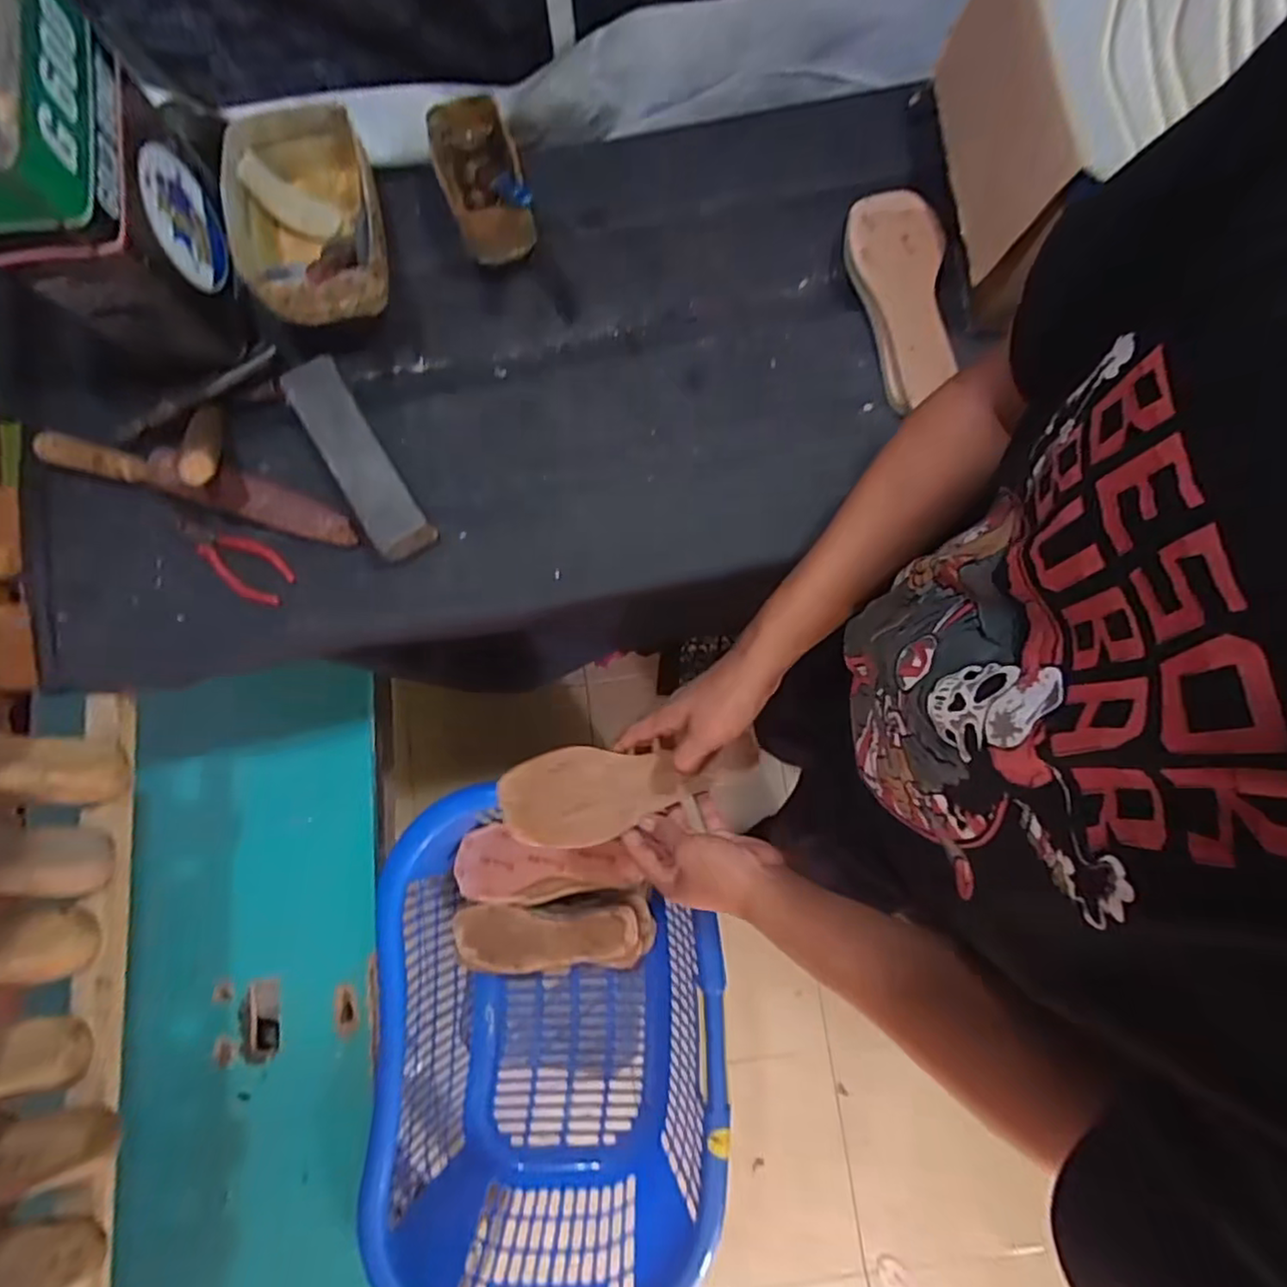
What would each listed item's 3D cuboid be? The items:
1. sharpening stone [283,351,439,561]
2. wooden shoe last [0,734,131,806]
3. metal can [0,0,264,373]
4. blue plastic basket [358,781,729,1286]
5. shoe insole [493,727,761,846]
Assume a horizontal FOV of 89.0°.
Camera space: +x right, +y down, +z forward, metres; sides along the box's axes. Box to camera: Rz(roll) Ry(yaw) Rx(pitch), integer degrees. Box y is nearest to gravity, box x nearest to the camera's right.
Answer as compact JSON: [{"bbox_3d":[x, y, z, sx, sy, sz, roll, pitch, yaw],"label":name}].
[{"bbox_3d":[-0.258,-0.165,0.594,0.054,0.039,0.192,-32,81,-4],"label":"sharpening stone"},{"bbox_3d":[-0.591,0.107,0.567,0.235,0.072,0.073,0,80,1],"label":"wooden shoe last"},{"bbox_3d":[-0.432,-0.353,0.514,0.104,0.250,0.173,-2,80,1],"label":"metal can"},{"bbox_3d":[-0.115,0.501,0.885,0.414,0.255,0.584,-4,80,1],"label":"blue plastic basket"},{"bbox_3d":[-0.009,0.127,0.589,0.233,0.023,0.082,-10,80,-3],"label":"shoe insole"}]

